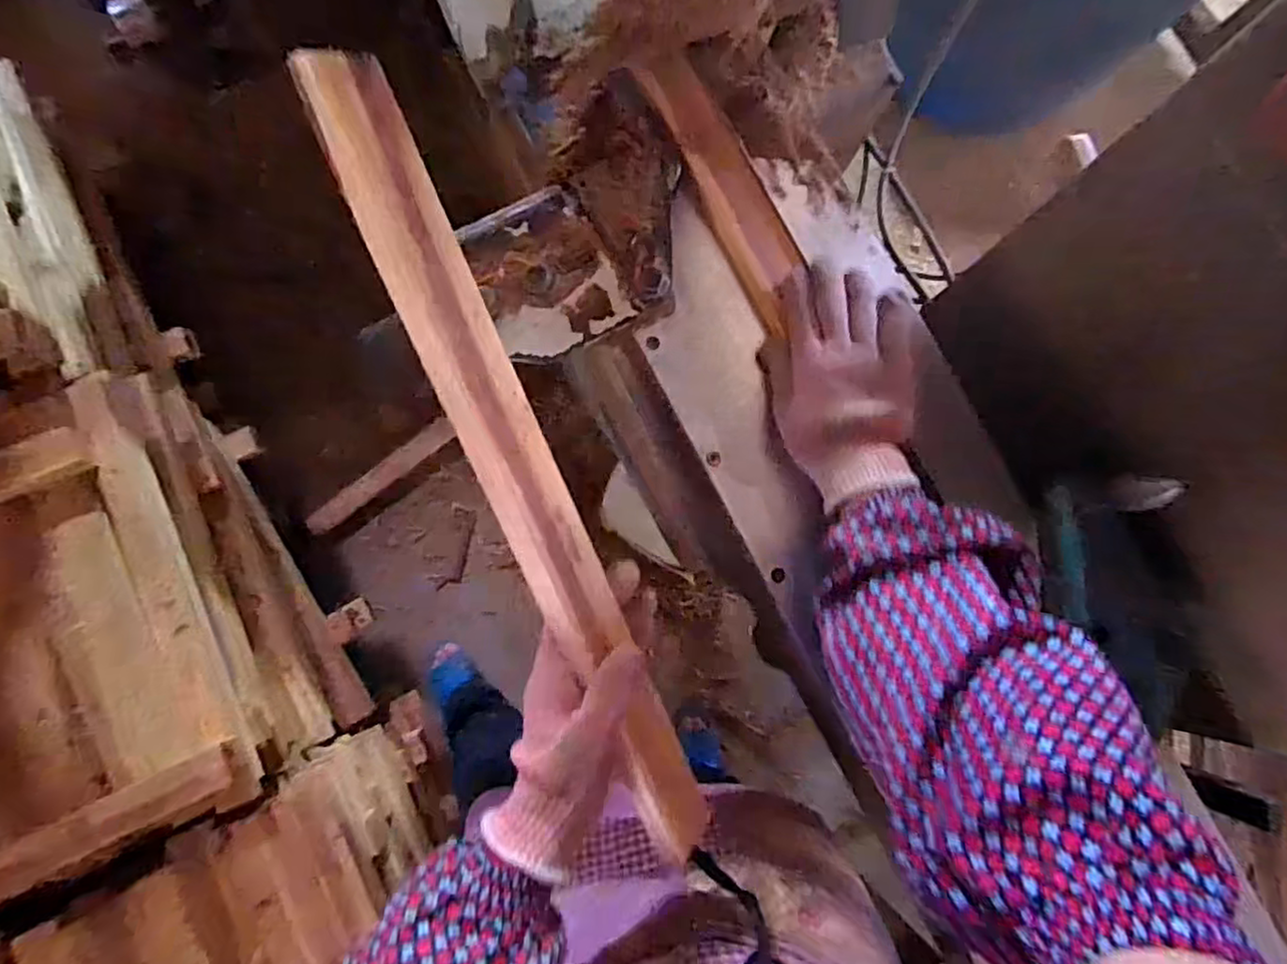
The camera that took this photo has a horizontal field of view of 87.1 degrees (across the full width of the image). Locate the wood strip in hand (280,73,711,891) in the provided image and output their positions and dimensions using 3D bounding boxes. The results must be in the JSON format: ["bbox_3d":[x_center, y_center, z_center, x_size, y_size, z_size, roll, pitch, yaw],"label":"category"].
[{"bbox_3d":[-0.058,0.020,0.384,0.045,0.013,0.482,-34,110,-38],"label":"wood strip in hand"}]

